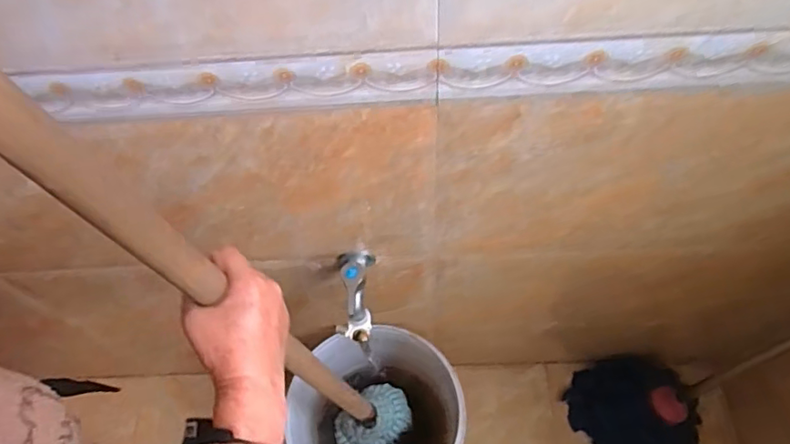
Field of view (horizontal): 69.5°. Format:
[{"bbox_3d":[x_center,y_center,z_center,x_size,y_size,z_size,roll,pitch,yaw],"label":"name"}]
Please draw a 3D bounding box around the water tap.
[{"bbox_3d":[-0.055,0.091,0.733,0.047,0.097,0.101,2,60,5],"label":"water tap"}]

